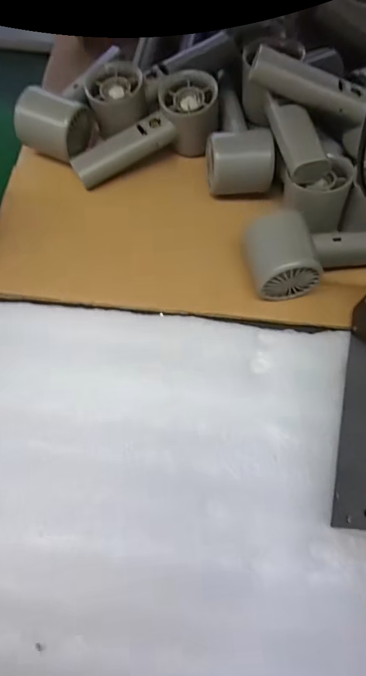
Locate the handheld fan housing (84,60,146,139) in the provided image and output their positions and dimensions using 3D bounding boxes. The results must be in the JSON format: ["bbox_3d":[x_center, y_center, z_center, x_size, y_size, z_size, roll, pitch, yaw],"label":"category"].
[{"bbox_3d":[-0.066,-0.241,0.410,0.056,0.040,0.051,-8,66,-5],"label":"handheld fan housing"}]

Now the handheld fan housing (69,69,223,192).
[{"bbox_3d":[-0.035,-0.202,0.413,0.156,0.055,0.047,-30,68,0],"label":"handheld fan housing"}]

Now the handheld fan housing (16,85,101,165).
[{"bbox_3d":[-0.128,-0.211,0.408,0.064,0.052,0.065,14,66,5],"label":"handheld fan housing"}]

